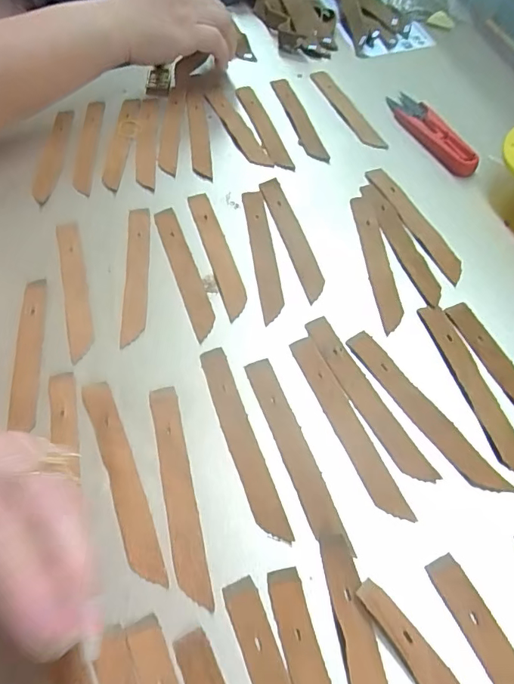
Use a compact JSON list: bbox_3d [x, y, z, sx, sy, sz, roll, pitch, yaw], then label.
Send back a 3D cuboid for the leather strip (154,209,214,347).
[{"bbox_3d":[-0.054,-0.055,0.345,0.018,0.004,0.125,-19,61,-8],"label":"leather strip"}]

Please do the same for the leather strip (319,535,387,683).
[{"bbox_3d":[0.051,0.155,0.212,0.017,0.009,0.121,-9,60,-4],"label":"leather strip"}]

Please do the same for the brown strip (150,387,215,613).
[{"bbox_3d":[-0.045,0.084,0.264,0.016,0.004,0.124,-13,60,-6],"label":"brown strip"}]

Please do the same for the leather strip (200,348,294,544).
[{"bbox_3d":[-0.009,0.058,0.276,0.016,0.004,0.124,-18,61,-9],"label":"leather strip"}]

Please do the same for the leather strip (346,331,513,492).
[{"bbox_3d":[0.100,0.040,0.279,0.017,0.004,0.121,-31,63,-16],"label":"leather strip"}]

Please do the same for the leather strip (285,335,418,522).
[{"bbox_3d":[0.055,0.049,0.279,0.018,0.005,0.122,-22,61,-11],"label":"leather strip"}]

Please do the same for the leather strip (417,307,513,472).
[{"bbox_3d":[0.135,0.026,0.286,0.018,0.004,0.119,-15,60,-7],"label":"leather strip"}]

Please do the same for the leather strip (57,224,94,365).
[{"bbox_3d":[-0.135,-0.043,0.338,0.016,0.004,0.127,-15,60,-7],"label":"leather strip"}]

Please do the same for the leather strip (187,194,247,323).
[{"bbox_3d":[-0.030,-0.069,0.352,0.018,0.004,0.123,-16,62,-10],"label":"leather strip"}]

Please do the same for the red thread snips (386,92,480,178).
[{"bbox_3d":[0.154,-0.188,0.407,0.033,0.011,0.115,-21,61,-11],"label":"red thread snips"}]

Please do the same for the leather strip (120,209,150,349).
[{"bbox_3d":[-0.090,-0.053,0.345,0.017,0.006,0.123,-5,60,-1],"label":"leather strip"}]

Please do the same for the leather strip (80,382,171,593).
[{"bbox_3d":[-0.079,0.078,0.268,0.019,0.004,0.125,-22,61,-11],"label":"leather strip"}]

